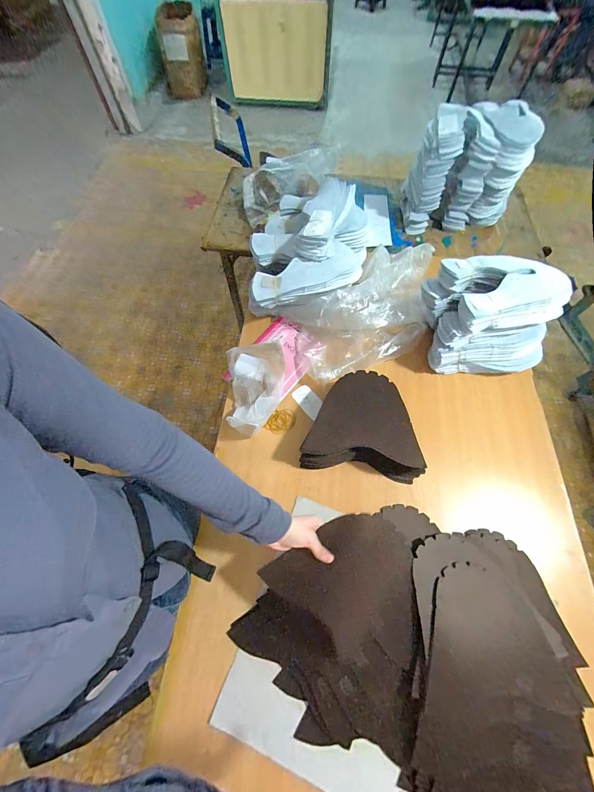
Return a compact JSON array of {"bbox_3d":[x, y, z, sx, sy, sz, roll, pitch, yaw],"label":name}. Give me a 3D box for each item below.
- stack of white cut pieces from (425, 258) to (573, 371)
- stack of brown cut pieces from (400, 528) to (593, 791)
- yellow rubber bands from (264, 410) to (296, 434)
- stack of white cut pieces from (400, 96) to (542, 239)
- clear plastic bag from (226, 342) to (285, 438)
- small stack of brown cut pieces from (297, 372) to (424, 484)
[{"bbox_3d":[0.475,-0.201,0.748,0.276,0.211,0.220,0,63,0],"label":"stack of white cut pieces"},{"bbox_3d":[0.330,0.464,0.497,0.266,0.036,0.426,11,64,6],"label":"stack of brown cut pieces"},{"bbox_3d":[-0.042,0.064,0.757,0.076,0.010,0.062,-7,64,-3],"label":"yellow rubber bands"},{"bbox_3d":[0.527,-0.707,0.946,0.313,0.270,0.234,7,64,4],"label":"stack of white cut pieces"},{"bbox_3d":[-0.100,-0.030,0.755,0.141,0.099,0.250,-7,64,-3],"label":"clear plastic bag"},{"bbox_3d":[0.155,0.062,0.690,0.260,0.086,0.223,8,64,4],"label":"small stack of brown cut pieces"}]

